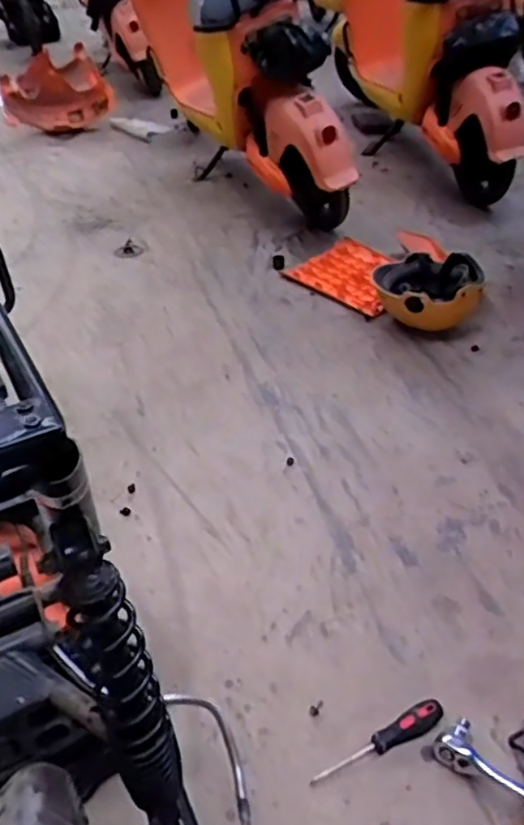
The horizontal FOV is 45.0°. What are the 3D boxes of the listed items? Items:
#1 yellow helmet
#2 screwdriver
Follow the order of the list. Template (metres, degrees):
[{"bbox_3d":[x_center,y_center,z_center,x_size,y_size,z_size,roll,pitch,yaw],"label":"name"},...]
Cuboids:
[{"bbox_3d":[0.413,-0.296,1.599,0.267,0.148,0.262,8,41,7],"label":"yellow helmet"},{"bbox_3d":[0.154,0.439,0.839,0.196,0.029,0.035,-25,46,-11],"label":"screwdriver"}]

